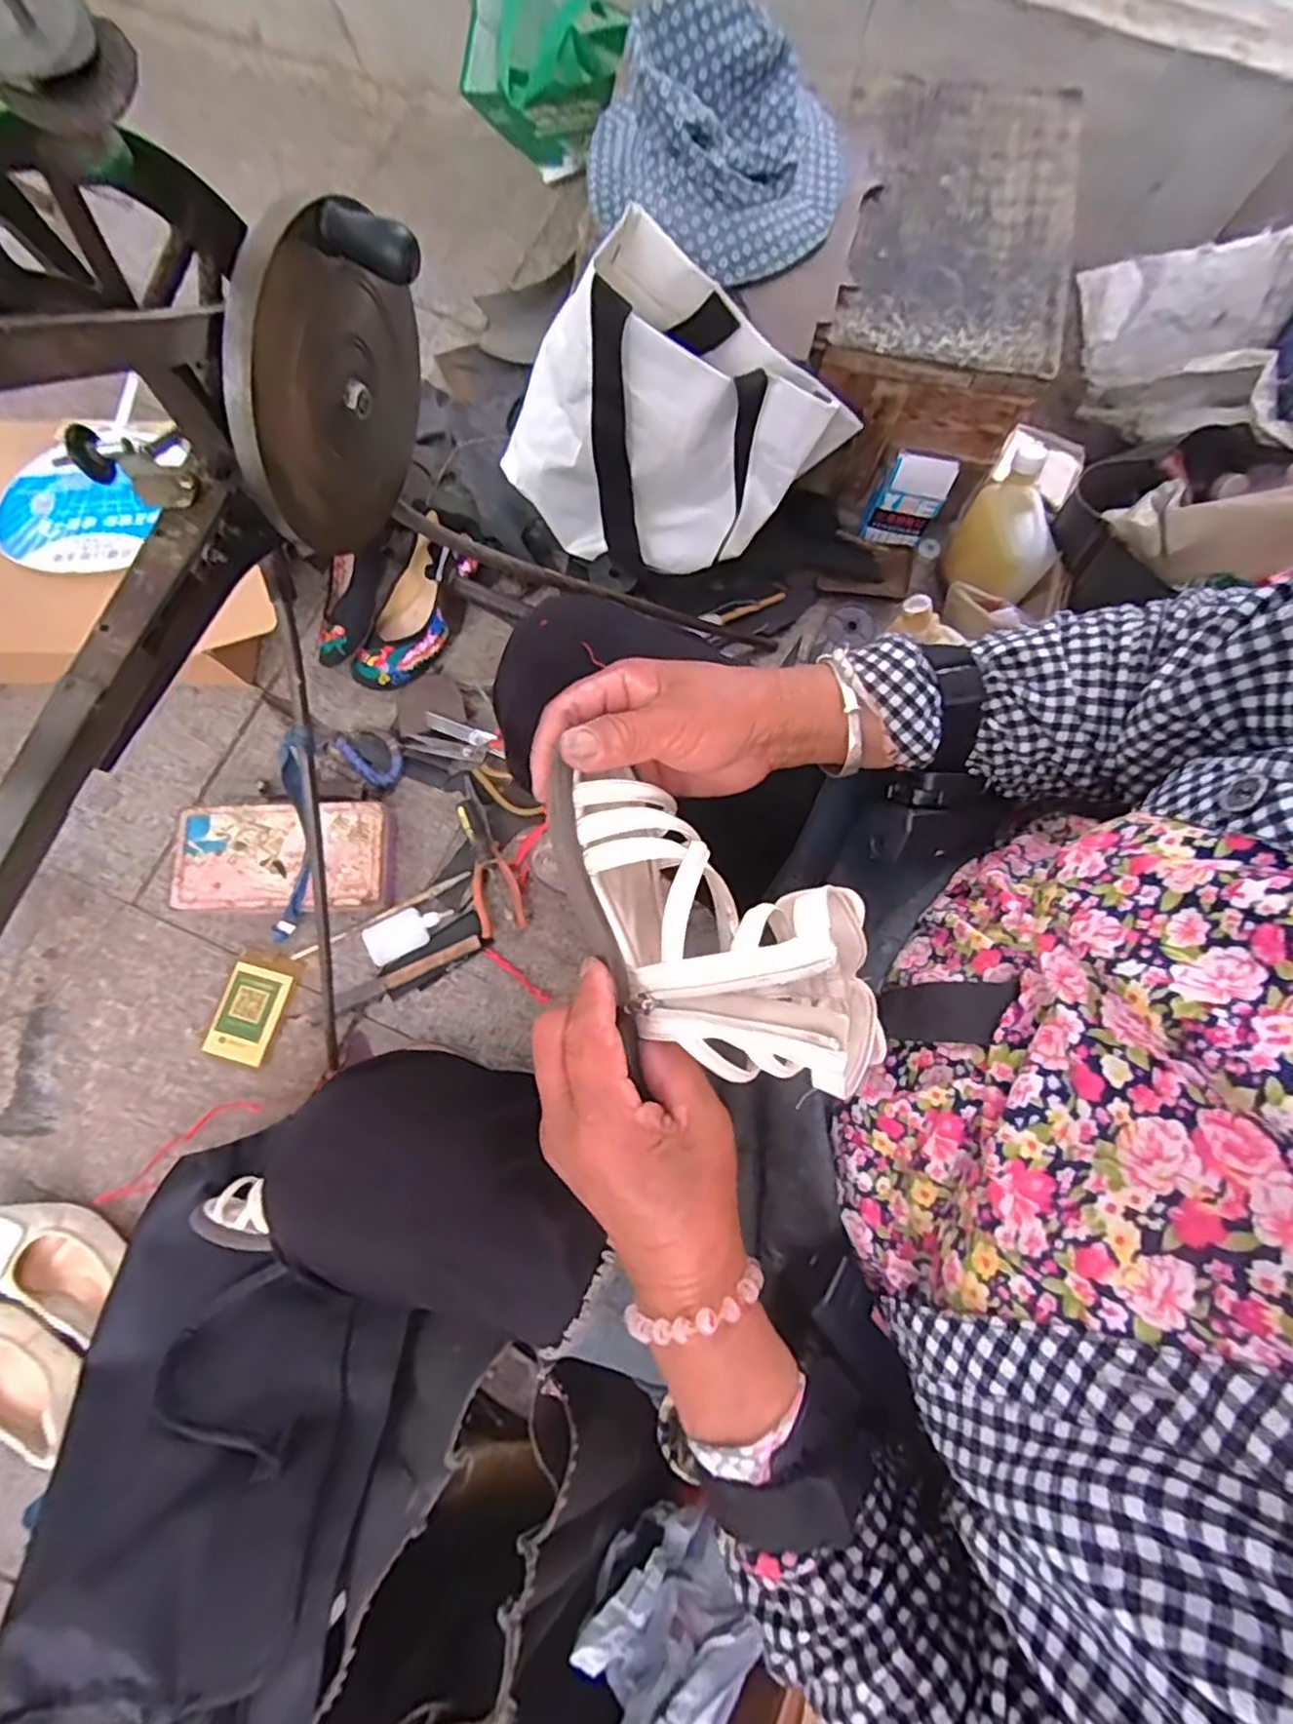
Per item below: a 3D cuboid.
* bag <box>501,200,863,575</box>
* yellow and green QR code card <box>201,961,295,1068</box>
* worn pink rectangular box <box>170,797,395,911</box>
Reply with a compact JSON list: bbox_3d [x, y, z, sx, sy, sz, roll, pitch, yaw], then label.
[{"bbox_3d":[0.013,-0.432,0.698,0.344,0.270,0.167,21,78,3],"label":"bag"},{"bbox_3d":[-0.439,0.166,0.736,0.063,0.009,0.099,16,78,2],"label":"yellow and green QR code card"},{"bbox_3d":[-0.406,-0.005,0.756,0.224,0.043,0.122,-2,77,-2],"label":"worn pink rectangular box"}]

